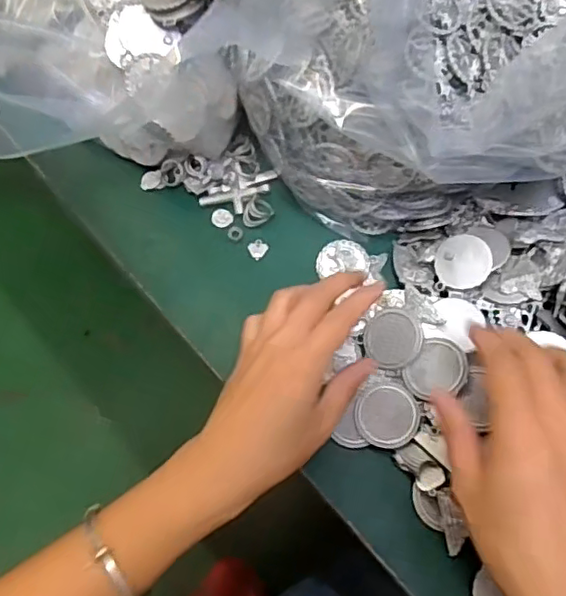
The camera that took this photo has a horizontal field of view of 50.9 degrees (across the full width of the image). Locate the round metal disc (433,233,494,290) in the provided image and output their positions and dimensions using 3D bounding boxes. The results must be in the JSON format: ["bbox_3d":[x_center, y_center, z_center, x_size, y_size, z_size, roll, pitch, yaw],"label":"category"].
[{"bbox_3d":[0.121,-0.025,0.402,0.036,0.004,0.037,-7,73,23],"label":"round metal disc"}]

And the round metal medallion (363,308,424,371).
[{"bbox_3d":[0.072,0.027,0.393,0.040,0.004,0.039,-7,76,30],"label":"round metal medallion"}]

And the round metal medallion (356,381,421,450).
[{"bbox_3d":[0.067,0.075,0.379,0.040,0.004,0.039,-4,75,14],"label":"round metal medallion"}]

